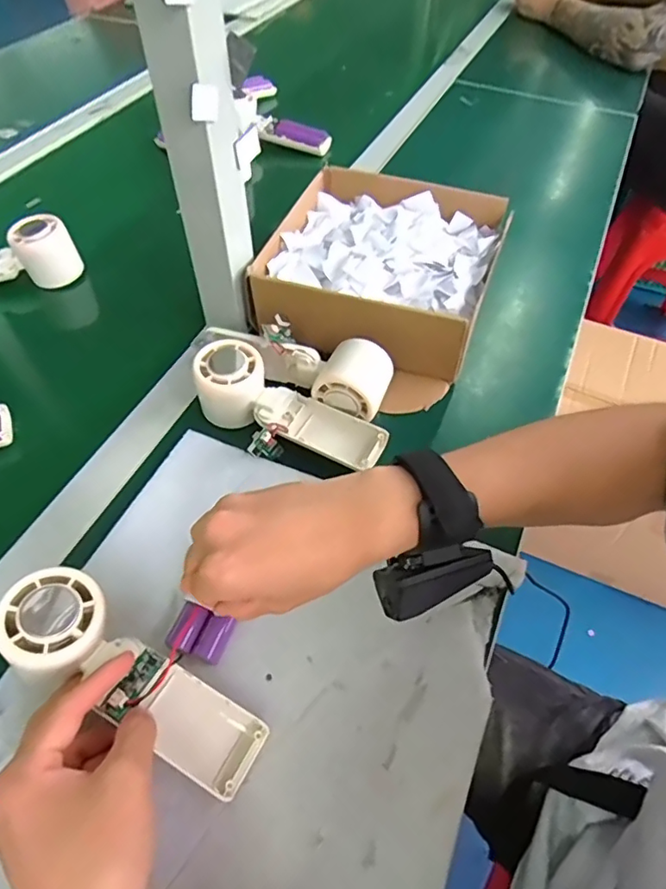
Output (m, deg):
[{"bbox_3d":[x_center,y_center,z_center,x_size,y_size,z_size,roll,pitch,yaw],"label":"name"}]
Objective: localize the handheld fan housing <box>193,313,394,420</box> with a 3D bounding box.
[{"bbox_3d":[-0.017,-0.070,0.468,0.139,0.056,0.059,23,57,15],"label":"handheld fan housing"}]

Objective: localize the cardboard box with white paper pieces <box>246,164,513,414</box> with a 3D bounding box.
[{"bbox_3d":[0.045,-0.166,0.536,0.205,0.074,0.236,18,55,12],"label":"cardboard box with white paper pieces"}]

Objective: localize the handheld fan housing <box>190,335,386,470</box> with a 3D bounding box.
[{"bbox_3d":[-0.038,-0.025,0.439,0.162,0.048,0.068,27,58,17],"label":"handheld fan housing"}]

